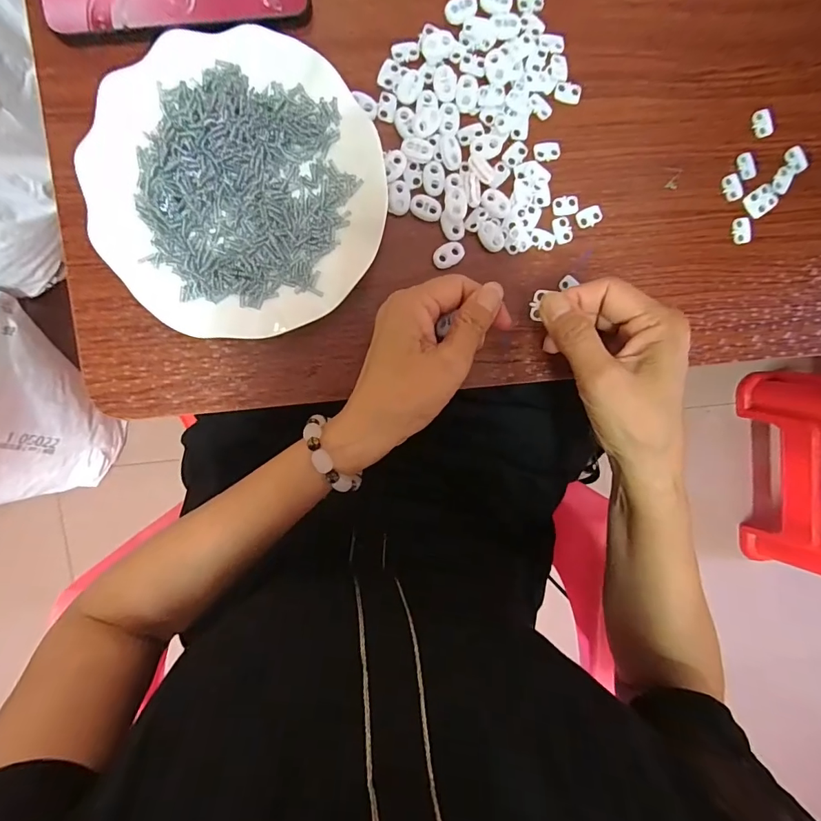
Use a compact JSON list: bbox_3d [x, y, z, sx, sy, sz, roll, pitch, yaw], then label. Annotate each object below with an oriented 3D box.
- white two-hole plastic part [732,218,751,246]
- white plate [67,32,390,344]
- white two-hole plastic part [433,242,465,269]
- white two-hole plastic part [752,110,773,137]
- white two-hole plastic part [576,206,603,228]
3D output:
[{"bbox_3d":[0.251,-0.136,0.333,0.012,0.006,0.019,-12,98,-3],"label":"white two-hole plastic part"},{"bbox_3d":[-0.110,-0.143,0.288,0.179,0.026,0.183,-1,97,-5],"label":"white plate"},{"bbox_3d":[0.028,-0.112,0.316,0.023,0.004,0.016,-31,98,0],"label":"white two-hole plastic part"},{"bbox_3d":[0.262,-0.214,0.326,0.011,0.004,0.019,-11,98,-3],"label":"white two-hole plastic part"},{"bbox_3d":[0.132,-0.143,0.321,0.020,0.004,0.012,-24,98,-1],"label":"white two-hole plastic part"}]

